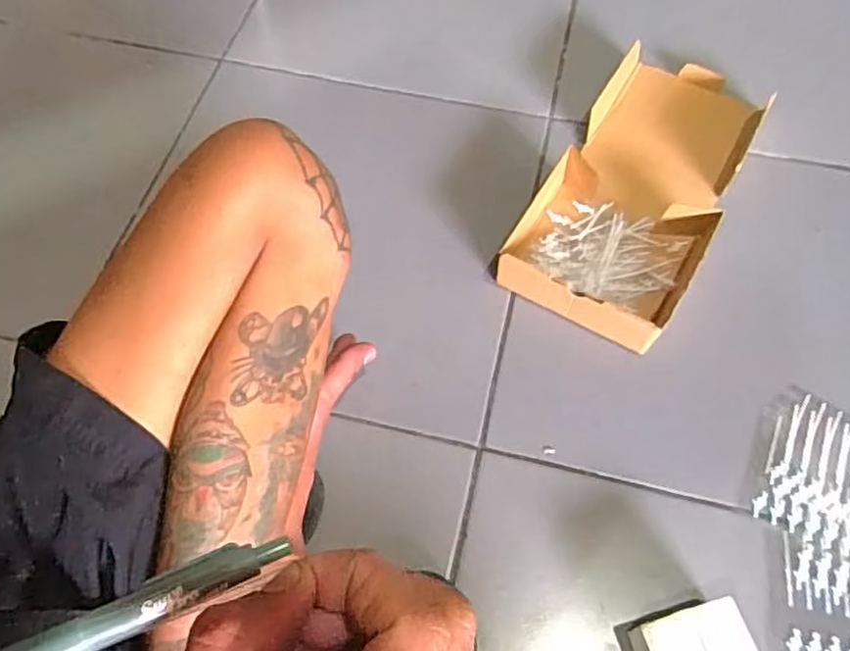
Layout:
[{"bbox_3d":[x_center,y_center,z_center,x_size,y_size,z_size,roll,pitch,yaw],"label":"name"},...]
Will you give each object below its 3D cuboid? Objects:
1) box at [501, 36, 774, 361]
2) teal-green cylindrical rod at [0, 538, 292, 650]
[{"bbox_3d":[0.228,-0.151,0.677,0.168,0.050,0.361,28,67,15],"label":"box"},{"bbox_3d":[-0.105,0.089,0.174,0.141,0.007,0.011,-20,64,-20],"label":"teal-green cylindrical rod"}]

